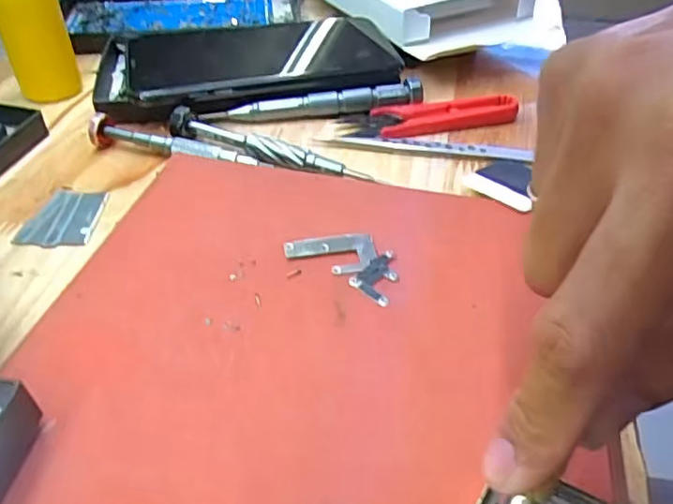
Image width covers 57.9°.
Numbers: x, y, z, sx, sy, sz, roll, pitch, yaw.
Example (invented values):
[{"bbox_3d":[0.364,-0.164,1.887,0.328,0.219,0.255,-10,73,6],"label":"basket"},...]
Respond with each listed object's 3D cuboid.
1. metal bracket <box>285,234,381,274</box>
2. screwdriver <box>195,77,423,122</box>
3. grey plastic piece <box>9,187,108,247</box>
[{"bbox_3d":[-0.002,0.000,0.248,0.036,0.004,0.023,-7,42,-8],"label":"metal bracket"},{"bbox_3d":[-0.013,-0.084,0.339,0.122,0.012,0.013,-8,42,-9],"label":"screwdriver"},{"bbox_3d":[-0.123,-0.017,0.274,0.031,0.004,0.039,3,41,4],"label":"grey plastic piece"}]

